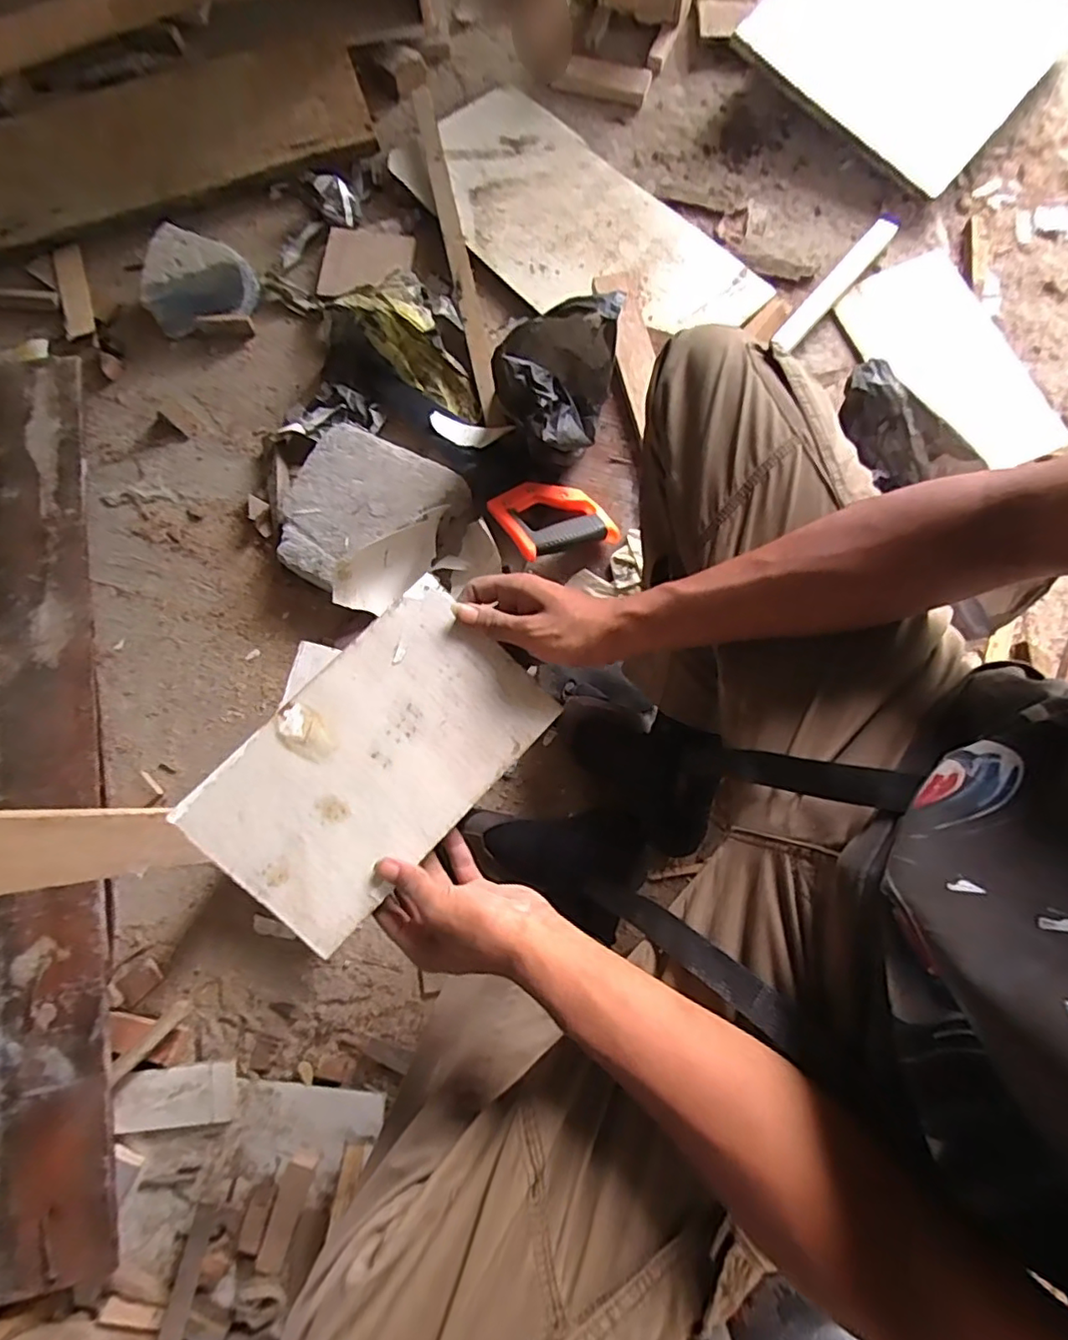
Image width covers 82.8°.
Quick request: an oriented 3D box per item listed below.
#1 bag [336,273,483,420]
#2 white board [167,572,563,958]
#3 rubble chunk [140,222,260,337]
[{"bbox_3d":[-0.151,-0.440,0.837,0.108,0.055,0.234,-41,99,-7],"label":"bag"},{"bbox_3d":[-0.115,0.065,0.444,0.147,0.005,0.243,46,79,-4],"label":"white board"},{"bbox_3d":[-0.469,-0.551,0.851,0.148,0.065,0.114,-13,78,-1],"label":"rubble chunk"}]

